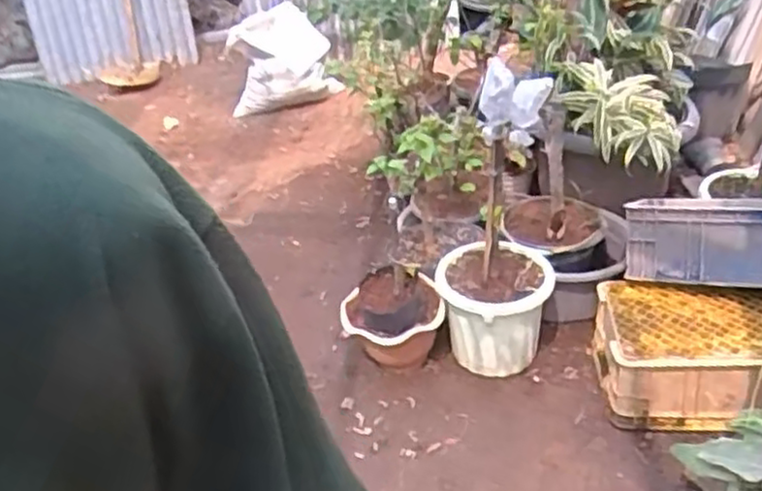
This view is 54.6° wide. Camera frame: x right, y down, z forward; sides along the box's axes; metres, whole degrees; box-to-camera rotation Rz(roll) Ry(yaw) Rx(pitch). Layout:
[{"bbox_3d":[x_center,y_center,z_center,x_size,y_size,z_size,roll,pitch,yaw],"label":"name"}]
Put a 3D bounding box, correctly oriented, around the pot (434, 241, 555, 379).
[{"bbox_3d":[0.277,0.160,1.776,0.261,0.245,0.244,-6,34,4],"label":"pot"}]

